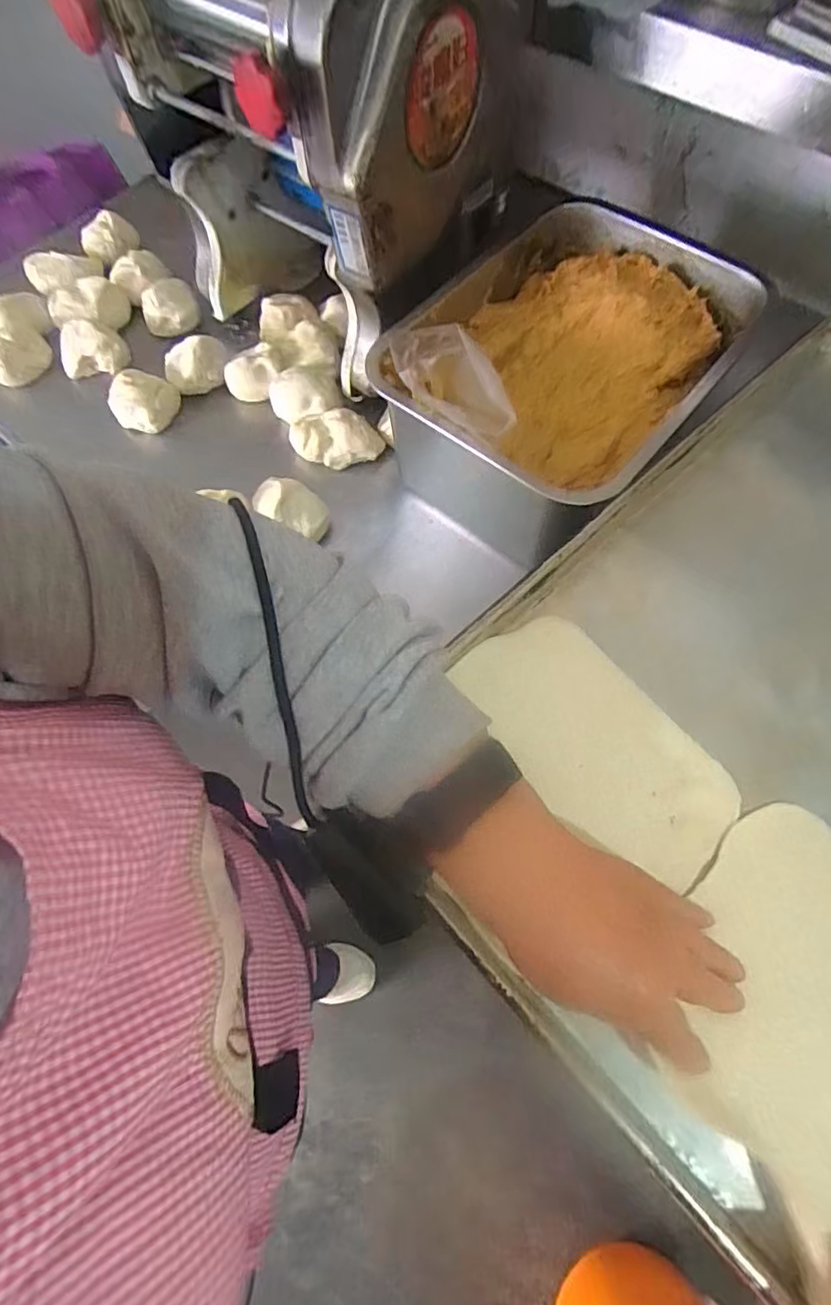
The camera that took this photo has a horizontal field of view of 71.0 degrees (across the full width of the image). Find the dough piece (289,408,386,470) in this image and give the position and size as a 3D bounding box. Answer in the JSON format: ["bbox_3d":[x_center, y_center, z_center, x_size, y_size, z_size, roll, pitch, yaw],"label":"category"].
[{"bbox_3d":[-0.090,-0.244,0.659,0.103,0.038,0.059,-9,67,-3],"label":"dough piece"}]

